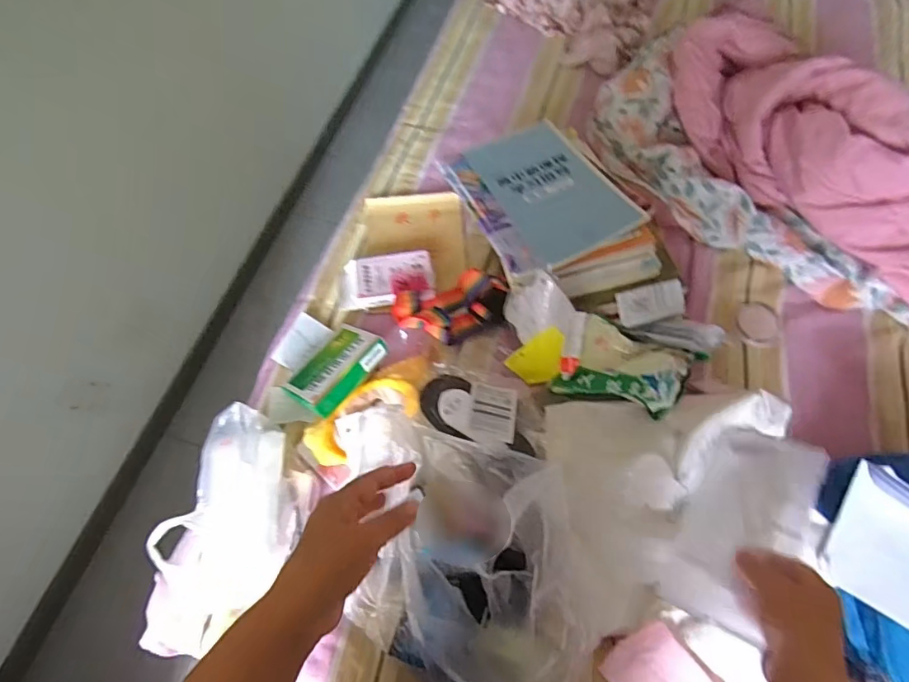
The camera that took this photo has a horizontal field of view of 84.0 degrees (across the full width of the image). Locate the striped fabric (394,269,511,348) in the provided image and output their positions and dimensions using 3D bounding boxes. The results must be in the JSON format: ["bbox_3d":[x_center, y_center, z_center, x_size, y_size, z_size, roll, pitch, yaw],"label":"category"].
[{"bbox_3d":[-0.001,-0.059,0.875,0.201,0.085,0.118,-21,64,-7],"label":"striped fabric"}]

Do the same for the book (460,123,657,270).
[{"bbox_3d":[0.150,-0.256,0.826,0.170,0.018,0.305,-25,57,-3],"label":"book"}]

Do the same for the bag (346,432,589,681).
[{"bbox_3d":[0.031,0.279,0.630,0.263,0.184,0.262,18,66,11],"label":"bag"}]

